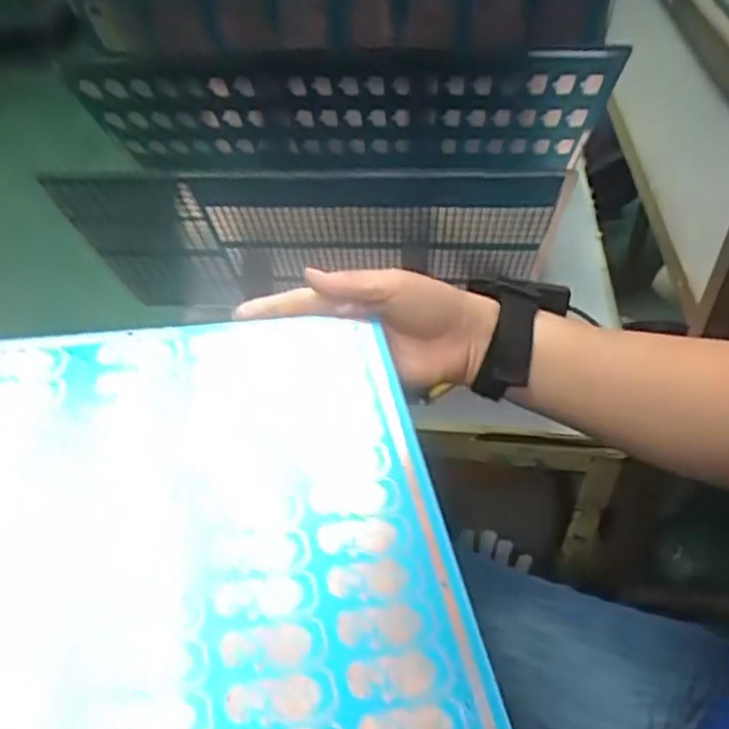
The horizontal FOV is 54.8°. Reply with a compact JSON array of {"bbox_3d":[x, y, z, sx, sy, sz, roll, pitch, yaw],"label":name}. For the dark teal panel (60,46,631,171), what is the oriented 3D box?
[{"bbox_3d":[-0.017,-0.223,0.626,0.443,0.193,0.016,2,76,1],"label":"dark teal panel"}]

